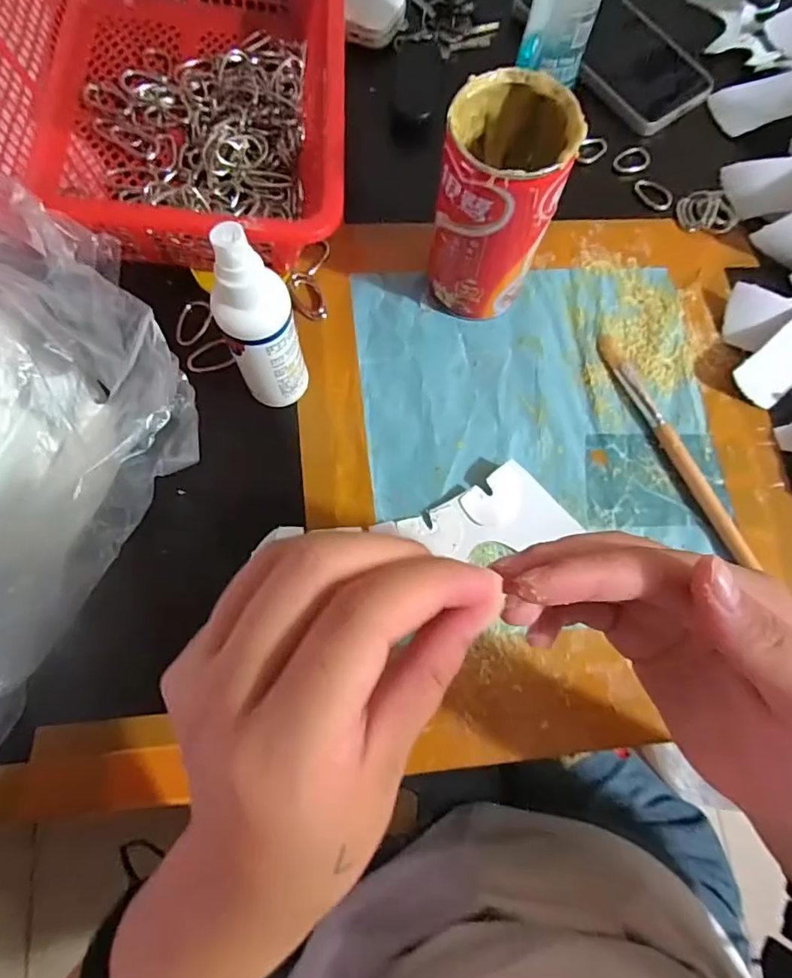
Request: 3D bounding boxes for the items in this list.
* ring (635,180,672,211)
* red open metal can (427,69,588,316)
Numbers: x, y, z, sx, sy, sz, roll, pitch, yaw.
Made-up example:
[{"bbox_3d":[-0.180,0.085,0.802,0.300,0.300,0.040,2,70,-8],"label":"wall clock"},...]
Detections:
[{"bbox_3d":[0.188,-0.215,0.387,0.016,0.008,0.030,-43,80,-10],"label":"ring"},{"bbox_3d":[0.057,-0.158,0.306,0.061,0.116,0.067,0,76,0],"label":"red open metal can"}]

